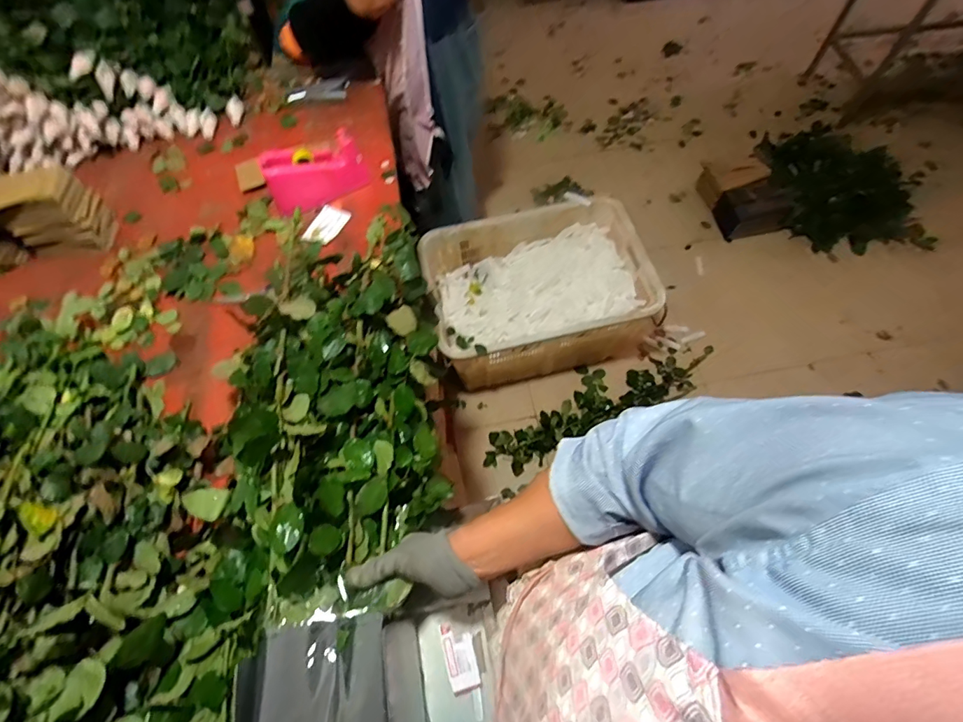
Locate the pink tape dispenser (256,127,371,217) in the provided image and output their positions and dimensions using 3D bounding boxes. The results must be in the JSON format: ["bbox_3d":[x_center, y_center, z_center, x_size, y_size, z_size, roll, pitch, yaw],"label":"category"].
[{"bbox_3d":[-0.339,-0.385,0.939,0.200,0.093,0.072,-28,65,-11],"label":"pink tape dispenser"}]

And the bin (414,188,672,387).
[{"bbox_3d":[0.217,-0.233,1.583,0.709,0.329,0.516,-15,63,-4],"label":"bin"}]

